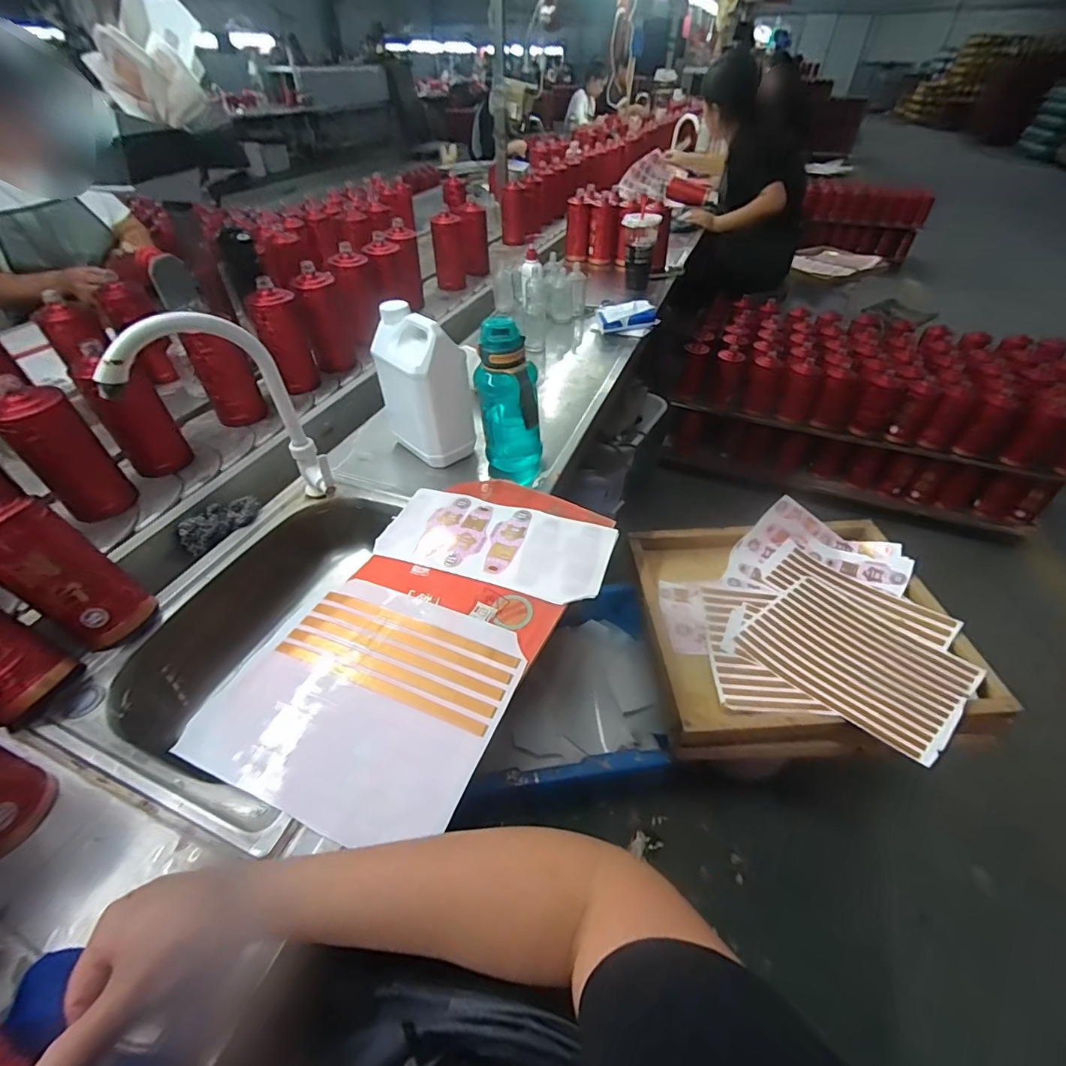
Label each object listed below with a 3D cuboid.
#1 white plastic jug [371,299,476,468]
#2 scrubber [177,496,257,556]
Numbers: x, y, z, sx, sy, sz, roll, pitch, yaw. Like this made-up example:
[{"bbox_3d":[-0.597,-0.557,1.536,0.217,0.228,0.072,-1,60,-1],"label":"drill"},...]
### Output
[{"bbox_3d":[-0.180,-0.245,0.802,0.096,0.217,0.147,-32,53,-29],"label":"white plastic jug"},{"bbox_3d":[-0.465,-0.018,0.717,0.052,0.033,0.114,25,49,23],"label":"scrubber"}]

